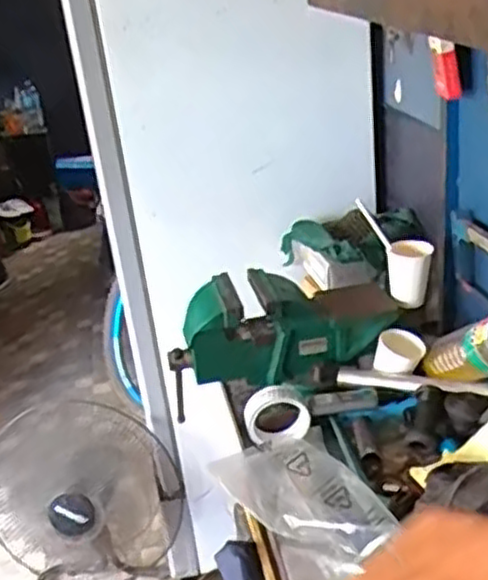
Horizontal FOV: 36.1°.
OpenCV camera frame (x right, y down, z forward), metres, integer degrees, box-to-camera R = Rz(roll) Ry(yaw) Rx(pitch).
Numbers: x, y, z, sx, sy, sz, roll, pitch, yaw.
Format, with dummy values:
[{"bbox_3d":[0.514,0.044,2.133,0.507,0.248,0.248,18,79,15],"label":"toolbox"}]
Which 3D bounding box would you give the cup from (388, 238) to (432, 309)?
[{"bbox_3d":[0.271,-0.030,1.211,0.068,0.088,0.064,-5,26,2],"label":"cup"}]

